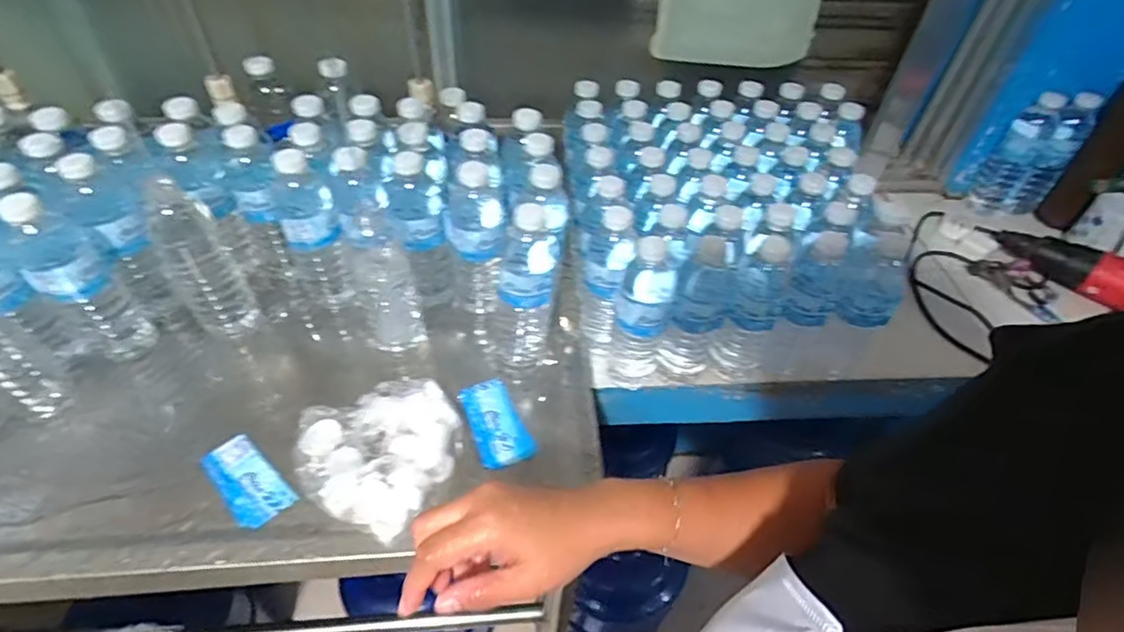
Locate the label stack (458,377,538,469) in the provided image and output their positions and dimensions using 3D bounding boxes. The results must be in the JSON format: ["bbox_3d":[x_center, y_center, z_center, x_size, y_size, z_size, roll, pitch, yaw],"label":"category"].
[{"bbox_3d":[-0.073,0.114,0.631,0.056,0.011,0.109,-15,49,-18],"label":"label stack"}]

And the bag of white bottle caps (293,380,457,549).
[{"bbox_3d":[-0.192,0.125,0.598,0.171,0.034,0.154,26,49,20],"label":"bag of white bottle caps"}]

